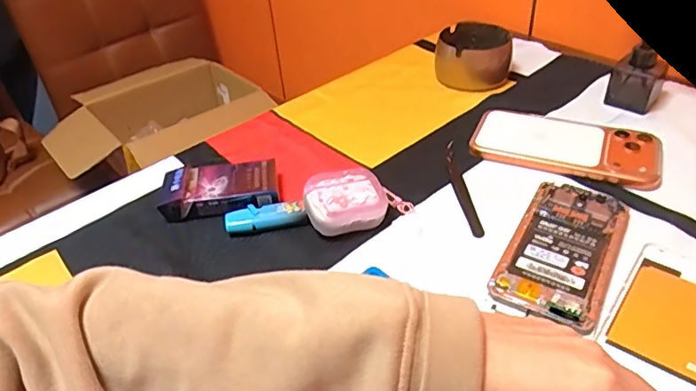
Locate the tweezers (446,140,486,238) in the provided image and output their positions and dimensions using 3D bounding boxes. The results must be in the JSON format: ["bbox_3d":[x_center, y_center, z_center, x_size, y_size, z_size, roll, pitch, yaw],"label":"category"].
[{"bbox_3d":[0.099,-0.009,0.472,0.012,0.008,0.120,-6,39,-1],"label":"tweezers"}]

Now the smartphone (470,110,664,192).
[{"bbox_3d":[0.204,-0.047,0.507,0.163,0.013,0.074,13,42,21],"label":"smartphone"}]

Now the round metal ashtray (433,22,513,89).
[{"bbox_3d":[0.149,-0.166,0.636,0.086,0.043,0.095,8,41,16],"label":"round metal ashtray"}]

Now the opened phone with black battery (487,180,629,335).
[{"bbox_3d":[0.161,0.039,0.402,0.069,0.014,0.138,18,44,26],"label":"opened phone with black battery"}]

